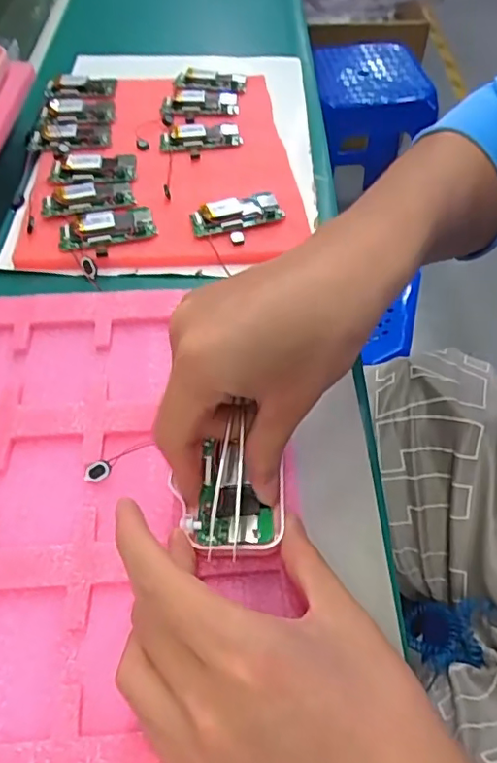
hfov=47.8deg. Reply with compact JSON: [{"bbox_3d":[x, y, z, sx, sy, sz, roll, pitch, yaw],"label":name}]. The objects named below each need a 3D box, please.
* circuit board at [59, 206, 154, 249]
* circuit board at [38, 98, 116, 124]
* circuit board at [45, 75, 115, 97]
[{"bbox_3d":[-0.109,-0.119,0.431,0.071,0.007,0.035,-16,56,-13],"label":"circuit board"},{"bbox_3d":[-0.162,-0.258,0.531,0.068,0.004,0.041,-3,55,-4],"label":"circuit board"},{"bbox_3d":[-0.168,-0.294,0.556,0.068,0.006,0.041,-4,55,-4],"label":"circuit board"}]

